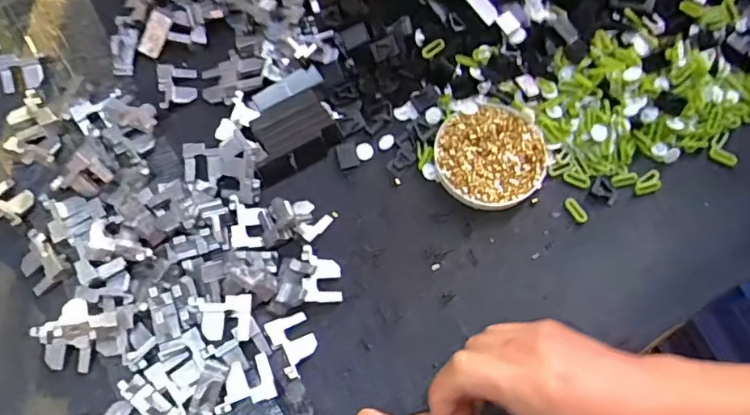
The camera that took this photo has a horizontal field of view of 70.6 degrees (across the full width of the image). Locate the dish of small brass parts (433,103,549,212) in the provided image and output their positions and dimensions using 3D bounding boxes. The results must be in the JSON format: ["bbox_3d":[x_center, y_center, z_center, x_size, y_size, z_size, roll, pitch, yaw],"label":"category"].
[{"bbox_3d":[0.081,-0.035,0.370,0.074,0.014,0.072,0,70,-1],"label":"dish of small brass parts"}]

